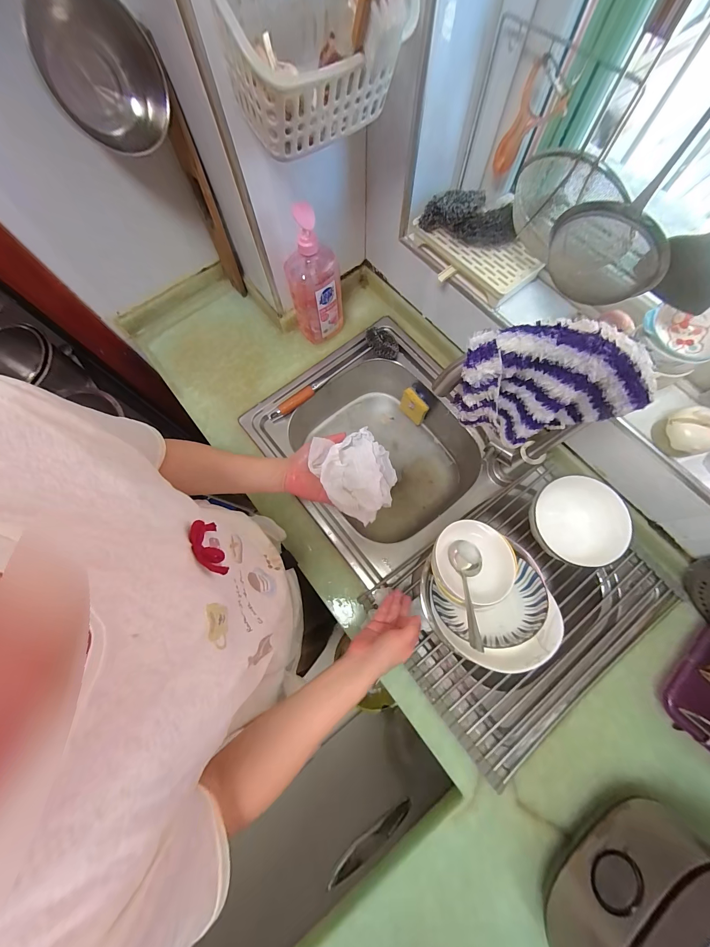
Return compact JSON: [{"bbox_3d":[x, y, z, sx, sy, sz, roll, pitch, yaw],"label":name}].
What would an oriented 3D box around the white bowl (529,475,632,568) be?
[{"bbox_3d":[0.383,0.086,0.560,0.135,0.100,0.140,0,74,1],"label":"white bowl"}]

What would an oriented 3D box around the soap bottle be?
[{"bbox_3d":[-0.081,-0.378,0.621,0.098,0.265,0.083,-11,74,-2],"label":"soap bottle"}]

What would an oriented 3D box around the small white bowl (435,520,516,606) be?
[{"bbox_3d":[0.175,0.130,0.464,0.103,0.049,0.115,-12,74,-2],"label":"small white bowl"}]

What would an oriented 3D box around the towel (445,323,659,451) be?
[{"bbox_3d":[0.207,-0.088,0.346,0.190,0.148,0.050,9,73,5],"label":"towel"}]

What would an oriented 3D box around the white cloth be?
[{"bbox_3d":[0.004,0.000,0.469,0.105,0.051,0.128,-30,75,-7],"label":"white cloth"}]

